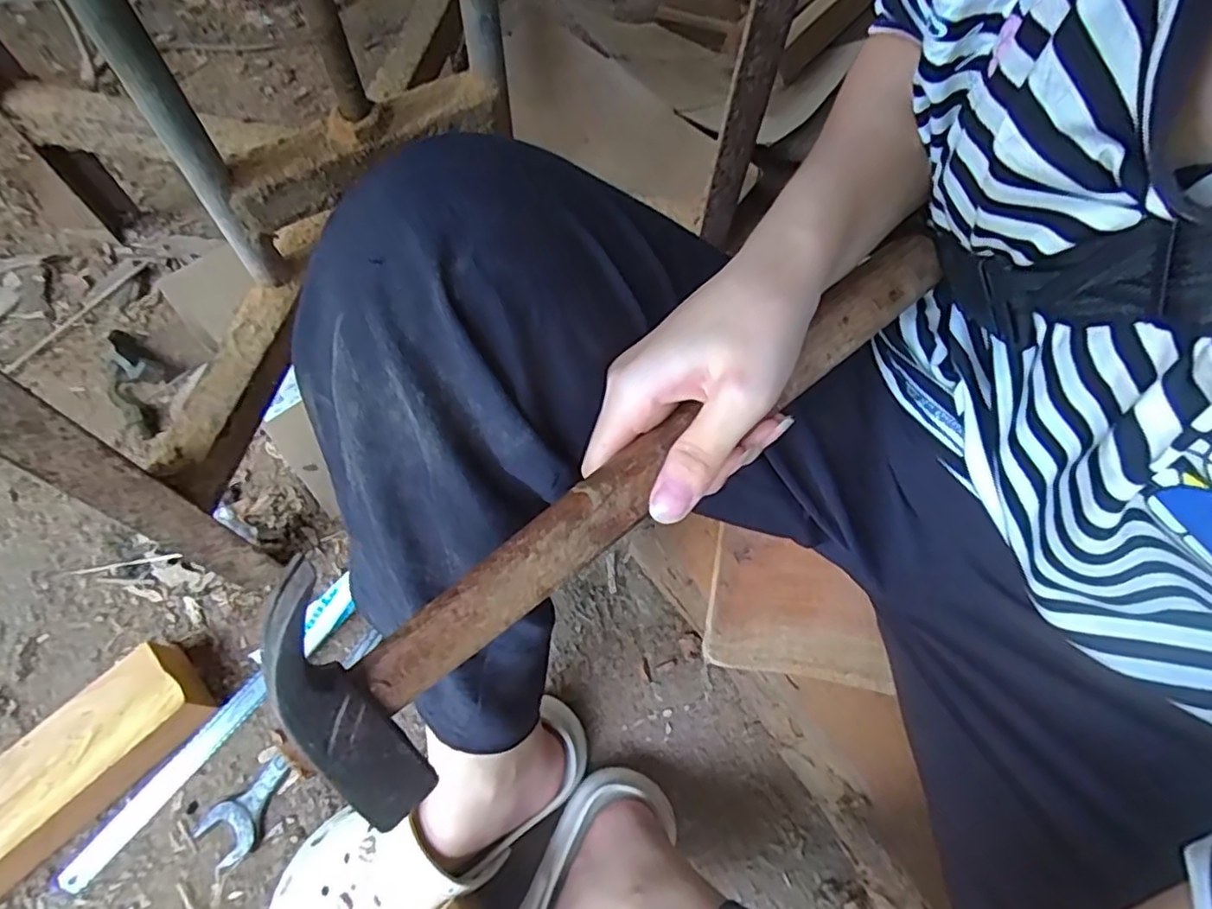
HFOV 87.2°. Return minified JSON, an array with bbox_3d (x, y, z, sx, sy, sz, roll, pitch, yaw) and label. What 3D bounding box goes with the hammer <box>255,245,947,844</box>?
[{"bbox_3d":[0.042,-0.012,0.267,0.364,0.055,0.061,-36,70,-25],"label":"hammer"}]

